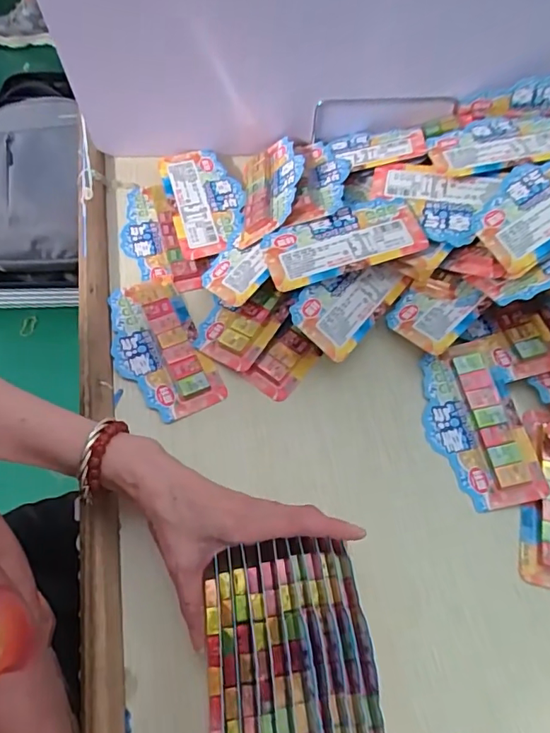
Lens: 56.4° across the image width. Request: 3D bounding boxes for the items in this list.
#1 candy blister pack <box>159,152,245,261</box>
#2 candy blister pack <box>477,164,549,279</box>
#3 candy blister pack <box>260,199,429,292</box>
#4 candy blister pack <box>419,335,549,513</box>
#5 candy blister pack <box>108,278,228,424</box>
[{"bbox_3d":[-0.073,-0.173,0.539,0.074,0.011,0.139,-15,65,-8],"label":"candy blister pack"},{"bbox_3d":[0.242,-0.148,0.464,0.144,0.006,0.075,-35,80,-10],"label":"candy blister pack"},{"bbox_3d":[0.062,-0.112,0.473,0.143,0.021,0.064,-16,65,-9],"label":"candy blister pack"},{"bbox_3d":[0.172,0.047,0.439,0.077,0.016,0.143,-10,64,-6],"label":"candy blister pack"},{"bbox_3d":[-0.107,-0.016,0.470,0.076,0.011,0.142,-24,66,-13],"label":"candy blister pack"}]

